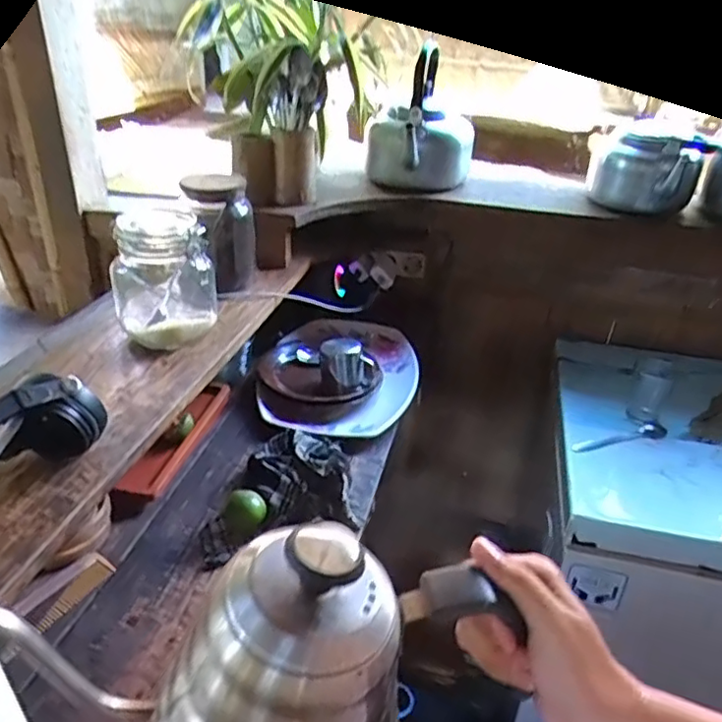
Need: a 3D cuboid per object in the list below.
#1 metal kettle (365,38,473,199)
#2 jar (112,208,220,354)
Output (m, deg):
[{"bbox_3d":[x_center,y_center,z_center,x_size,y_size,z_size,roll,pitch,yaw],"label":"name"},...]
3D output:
[{"bbox_3d":[0.108,-0.424,1.118,0.181,0.244,0.171,5,31,2],"label":"metal kettle"},{"bbox_3d":[-0.242,-0.110,0.771,0.098,0.161,0.098,3,31,-2],"label":"jar"}]

